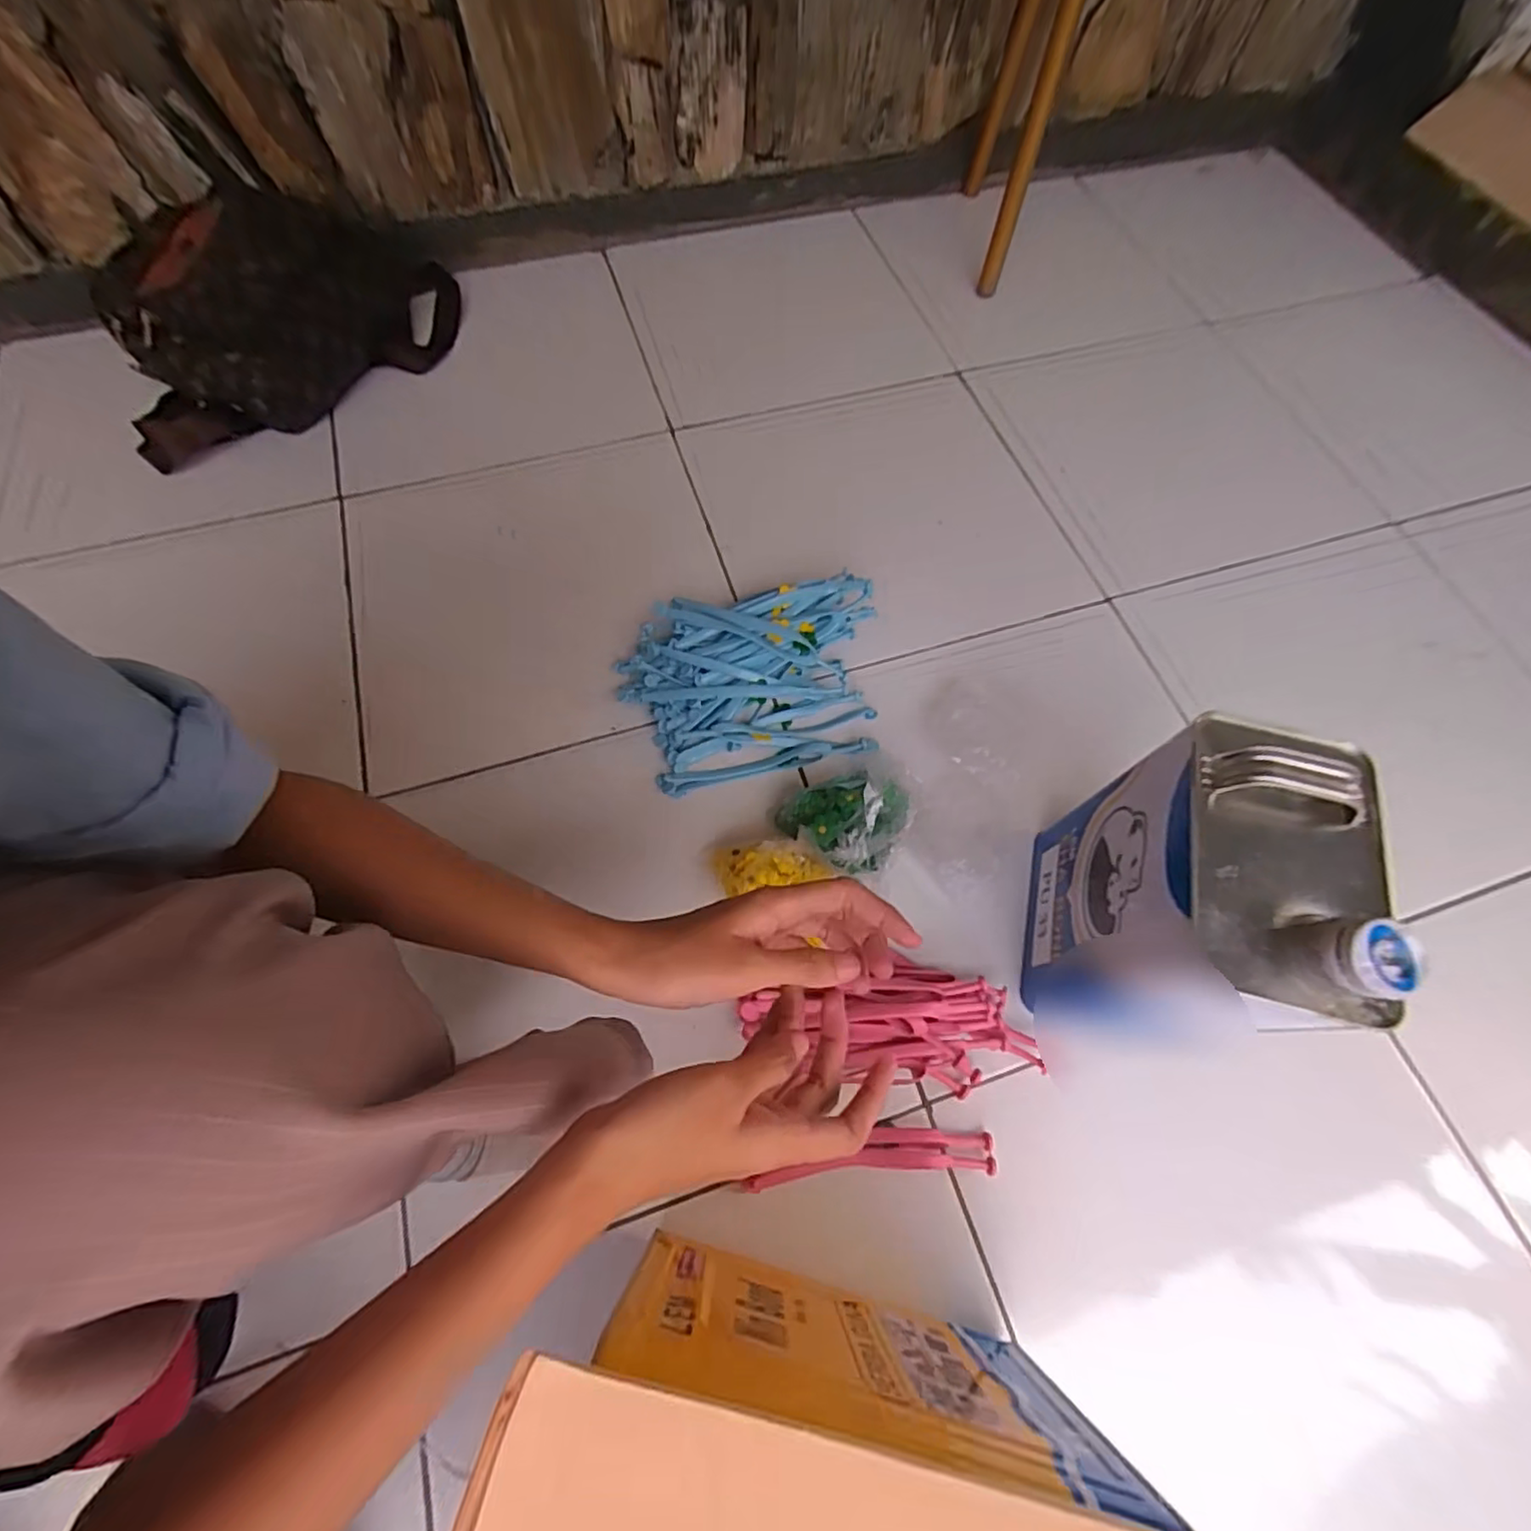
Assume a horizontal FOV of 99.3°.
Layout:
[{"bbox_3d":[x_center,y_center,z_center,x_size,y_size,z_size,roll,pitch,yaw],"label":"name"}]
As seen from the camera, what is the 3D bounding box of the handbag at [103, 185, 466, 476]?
[{"bbox_3d":[-0.575,-0.538,0.785,0.358,0.146,0.283,-13,68,-7],"label":"handbag"}]

